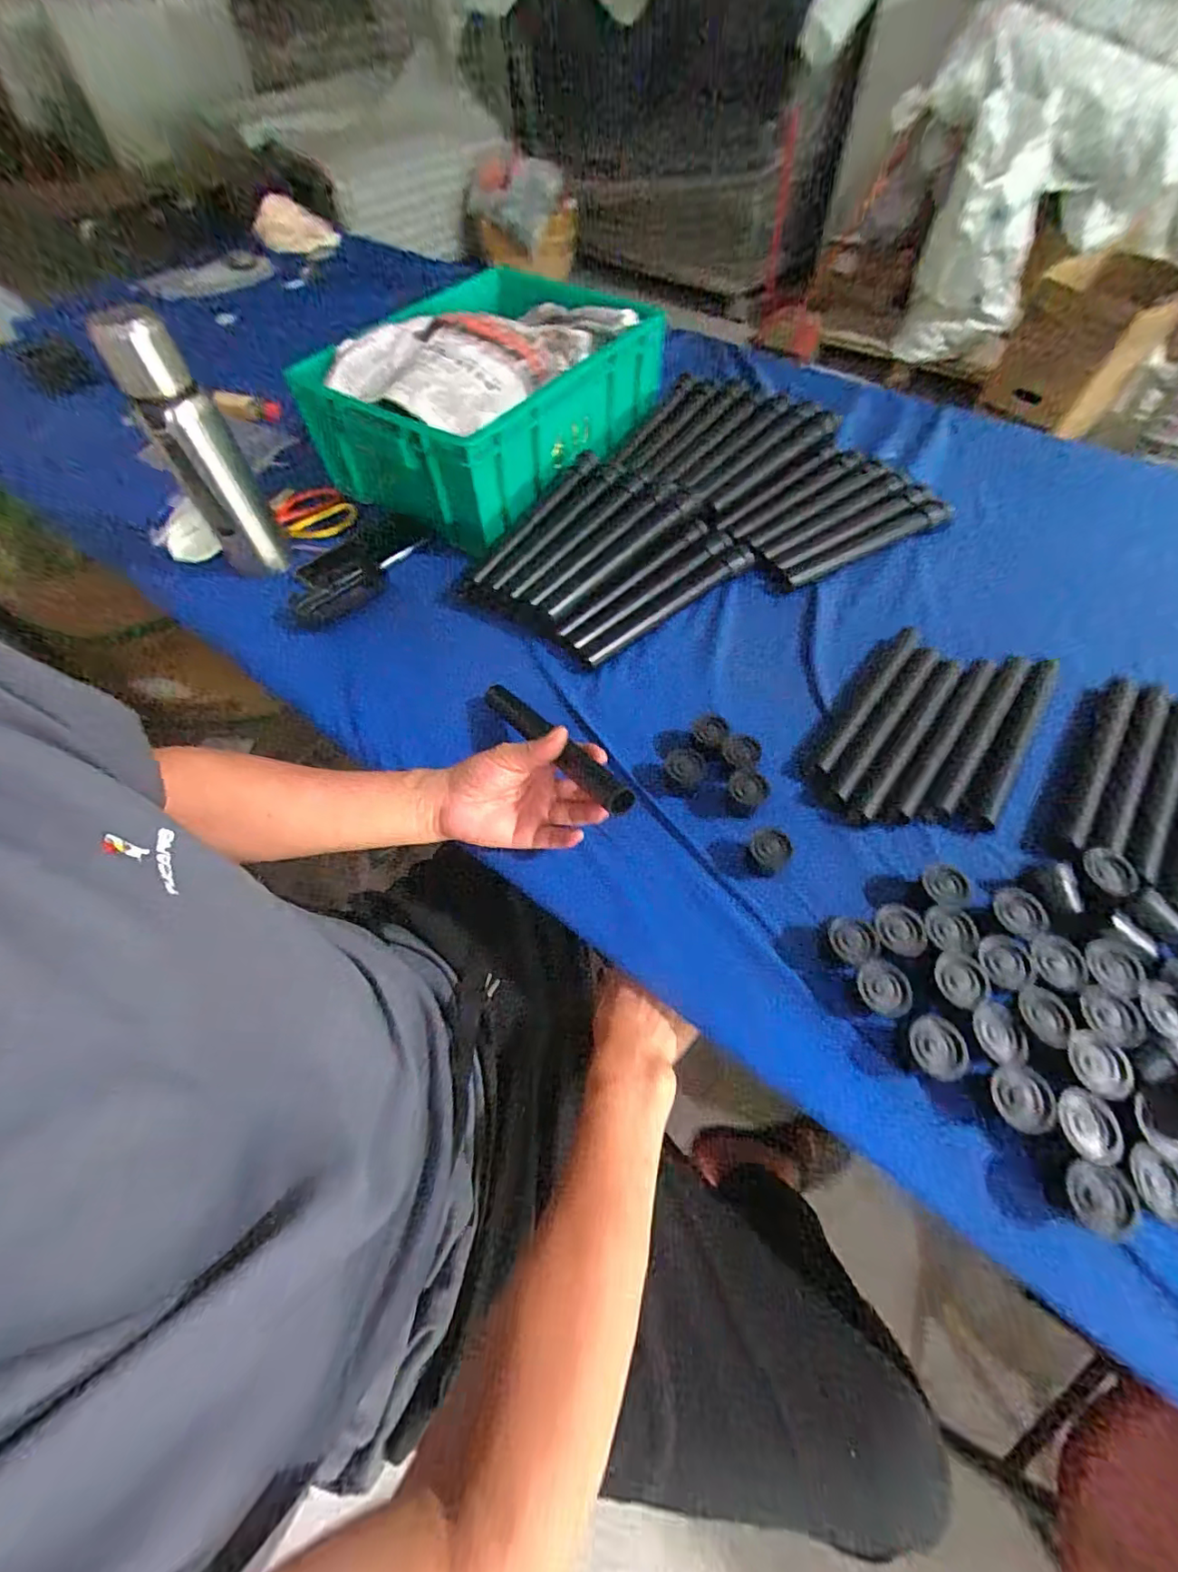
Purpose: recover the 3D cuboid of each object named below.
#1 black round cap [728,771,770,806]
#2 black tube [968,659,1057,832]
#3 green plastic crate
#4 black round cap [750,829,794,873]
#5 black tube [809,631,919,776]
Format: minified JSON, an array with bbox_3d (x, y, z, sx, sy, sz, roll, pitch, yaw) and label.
[{"bbox_3d":[0.141,0.002,0.481,0.033,0.010,0.029,28,63,18],"label":"black round cap"},{"bbox_3d":[0.390,-0.042,0.500,0.021,0.015,0.212,31,64,19],"label":"black tube"},{"bbox_3d":[-0.136,-0.517,0.715,0.300,0.131,0.387,31,64,19],"label":"green plastic crate"},{"bbox_3d":[0.154,0.055,0.461,0.033,0.008,0.033,-3,71,10],"label":"black round cap"},{"bbox_3d":[0.277,-0.092,0.552,0.029,0.020,0.232,33,65,21],"label":"black tube"}]

